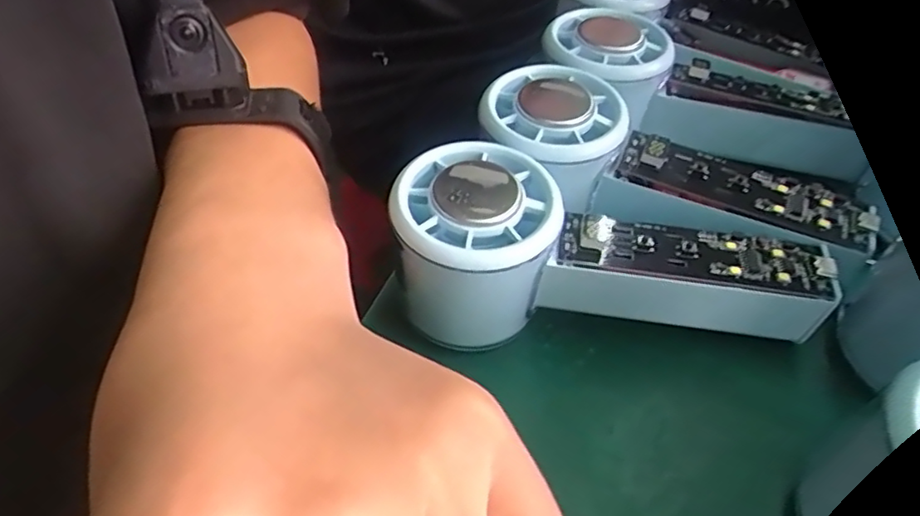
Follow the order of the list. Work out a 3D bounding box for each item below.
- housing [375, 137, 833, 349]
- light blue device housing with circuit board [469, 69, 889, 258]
[{"bbox_3d":[0.050,0.008,0.223,0.154,0.053,0.067,10,47,-7],"label":"housing"},{"bbox_3d":[0.073,-0.035,0.248,0.159,0.039,0.062,21,51,5],"label":"light blue device housing with circuit board"}]

